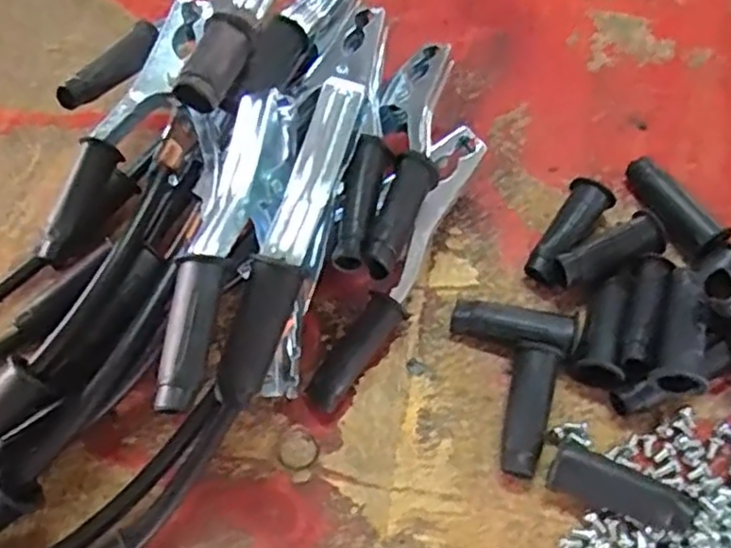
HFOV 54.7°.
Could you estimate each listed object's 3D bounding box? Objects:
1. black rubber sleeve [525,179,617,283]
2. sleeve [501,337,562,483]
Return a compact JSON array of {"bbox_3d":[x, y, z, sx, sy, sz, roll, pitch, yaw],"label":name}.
[{"bbox_3d":[0.108,-0.022,0.378,0.022,0.018,0.062,32,67,15],"label":"black rubber sleeve"},{"bbox_3d":[0.076,0.063,0.333,0.020,0.019,0.062,16,64,8],"label":"sleeve"}]

